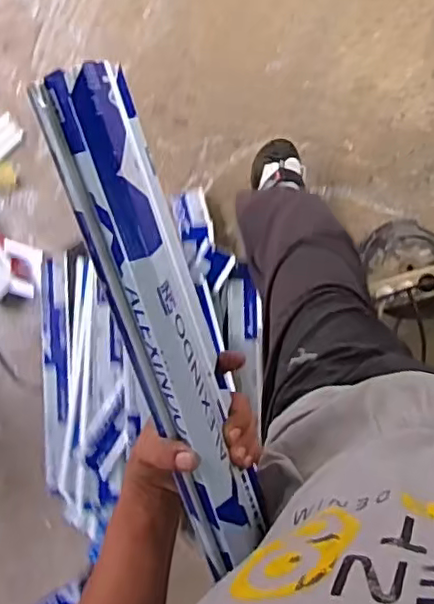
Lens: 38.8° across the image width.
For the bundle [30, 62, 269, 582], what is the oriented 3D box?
[{"bbox_3d":[-0.041,0.028,0.484,0.065,0.057,0.403,-17,106,3],"label":"bundle"}]

